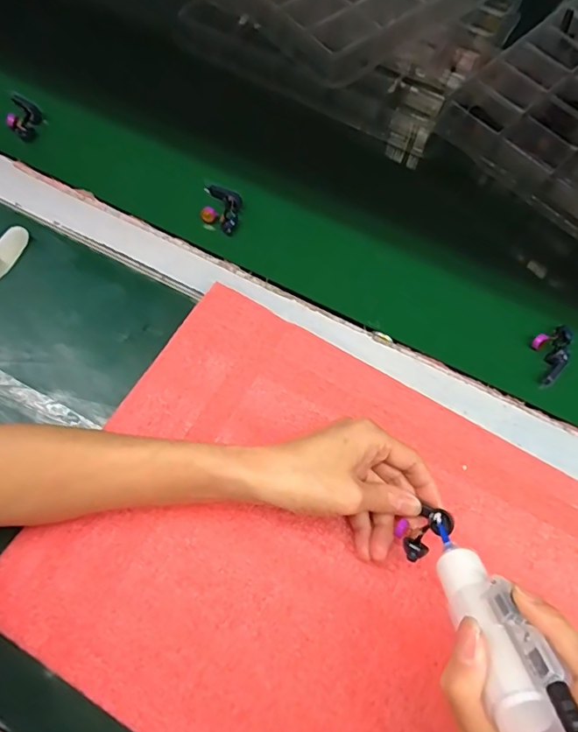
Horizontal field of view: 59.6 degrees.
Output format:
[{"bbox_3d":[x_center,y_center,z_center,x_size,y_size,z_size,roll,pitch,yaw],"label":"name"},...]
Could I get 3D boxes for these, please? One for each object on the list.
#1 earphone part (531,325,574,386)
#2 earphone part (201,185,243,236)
[{"bbox_3d":[0.203,-0.012,0.392,0.029,0.010,0.053,34,68,12],"label":"earphone part"},{"bbox_3d":[-0.058,-0.134,0.434,0.031,0.010,0.044,8,65,1],"label":"earphone part"}]

